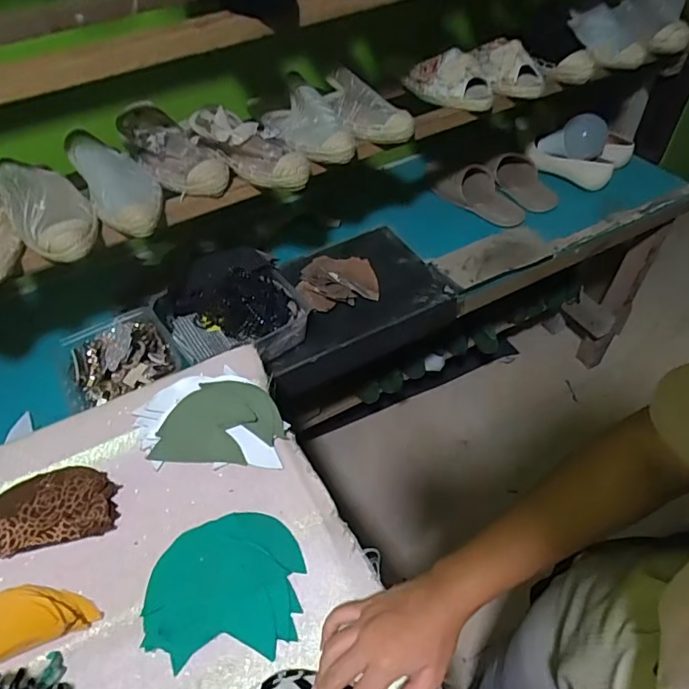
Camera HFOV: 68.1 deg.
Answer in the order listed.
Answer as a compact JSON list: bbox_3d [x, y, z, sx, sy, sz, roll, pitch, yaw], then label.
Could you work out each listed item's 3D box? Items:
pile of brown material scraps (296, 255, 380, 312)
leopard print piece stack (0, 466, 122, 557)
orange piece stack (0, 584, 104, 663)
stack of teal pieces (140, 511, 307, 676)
[{"bbox_3d":[-0.012,-0.111,0.888,0.135,0.026,0.120,-8,49,-3],"label":"pile of brown material scraps"},{"bbox_3d":[-0.308,0.170,0.526,0.135,0.015,0.078,-15,50,-9],"label":"leopard print piece stack"},{"bbox_3d":[-0.299,0.248,0.452,0.139,0.029,0.060,-20,52,-14],"label":"orange piece stack"},{"bbox_3d":[-0.111,0.216,0.473,0.136,0.029,0.122,-4,50,-1],"label":"stack of teal pieces"}]

